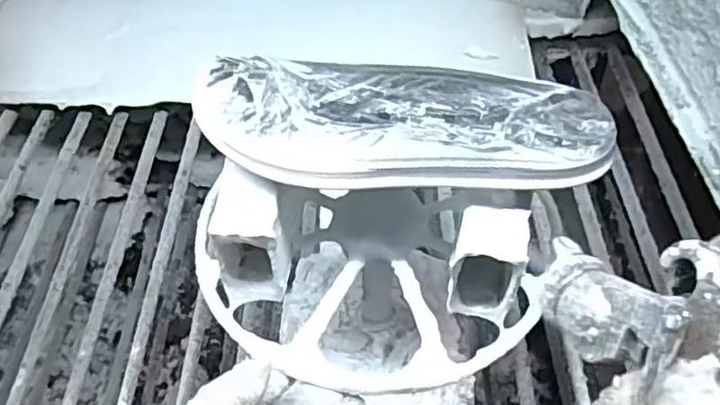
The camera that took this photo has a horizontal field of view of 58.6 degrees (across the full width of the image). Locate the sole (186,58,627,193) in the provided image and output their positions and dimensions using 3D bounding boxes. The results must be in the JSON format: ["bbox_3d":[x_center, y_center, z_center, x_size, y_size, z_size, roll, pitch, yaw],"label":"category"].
[{"bbox_3d":[0.025,-0.052,0.412,0.253,0.031,0.085,3,51,3],"label":"sole"}]

